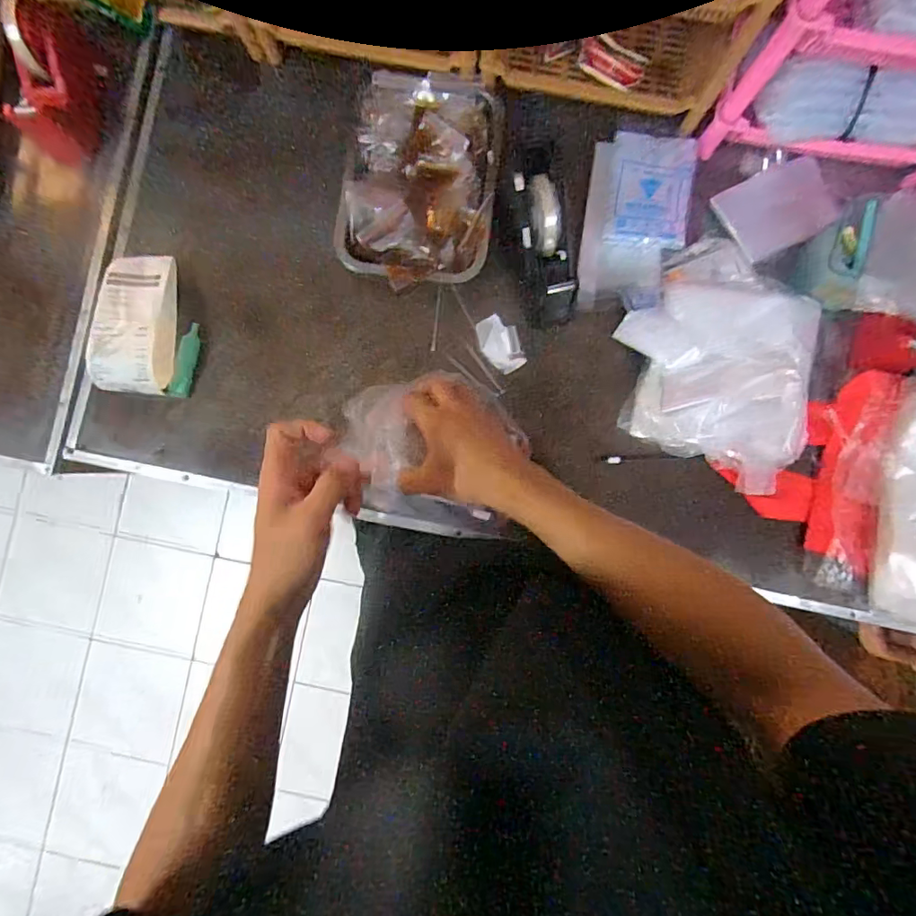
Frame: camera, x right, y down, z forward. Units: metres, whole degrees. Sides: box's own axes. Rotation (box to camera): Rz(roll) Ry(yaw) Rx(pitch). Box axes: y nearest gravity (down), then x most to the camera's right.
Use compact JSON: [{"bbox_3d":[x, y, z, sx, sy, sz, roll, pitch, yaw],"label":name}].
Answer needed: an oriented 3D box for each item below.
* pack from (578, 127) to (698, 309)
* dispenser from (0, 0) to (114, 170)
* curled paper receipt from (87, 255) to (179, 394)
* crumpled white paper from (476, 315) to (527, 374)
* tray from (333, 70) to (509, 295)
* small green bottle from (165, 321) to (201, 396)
[{"bbox_3d":[0.234,-0.307,0.666,0.125,0.023,0.225,7,87,1],"label":"pack"},{"bbox_3d":[-0.515,-0.478,0.647,0.106,0.094,0.151,29,88,2],"label":"dispenser"},{"bbox_3d":[-0.415,-0.175,0.659,0.099,0.049,0.180,5,87,1],"label":"curled paper receipt"},{"bbox_3d":[0.055,-0.150,0.667,0.051,0.015,0.078,-24,78,27],"label":"crumpled white paper"},{"bbox_3d":[-0.046,-0.356,0.666,0.190,0.046,0.261,10,87,2],"label":"tray"},{"bbox_3d":[-0.360,-0.129,0.674,0.023,0.018,0.097,8,87,1],"label":"small green bottle"}]

